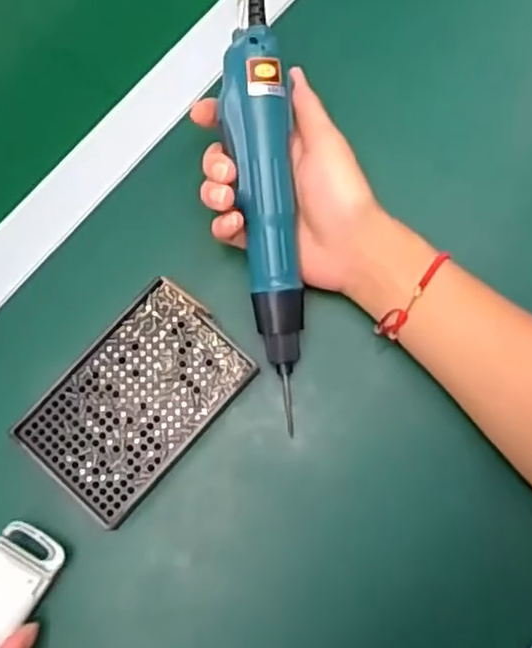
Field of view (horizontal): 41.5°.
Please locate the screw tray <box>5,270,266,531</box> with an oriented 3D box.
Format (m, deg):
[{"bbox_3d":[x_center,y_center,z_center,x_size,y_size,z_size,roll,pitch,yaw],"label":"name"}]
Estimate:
[{"bbox_3d":[-0.083,0.050,0.462,0.091,0.029,0.140,42,81,8],"label":"screw tray"}]

